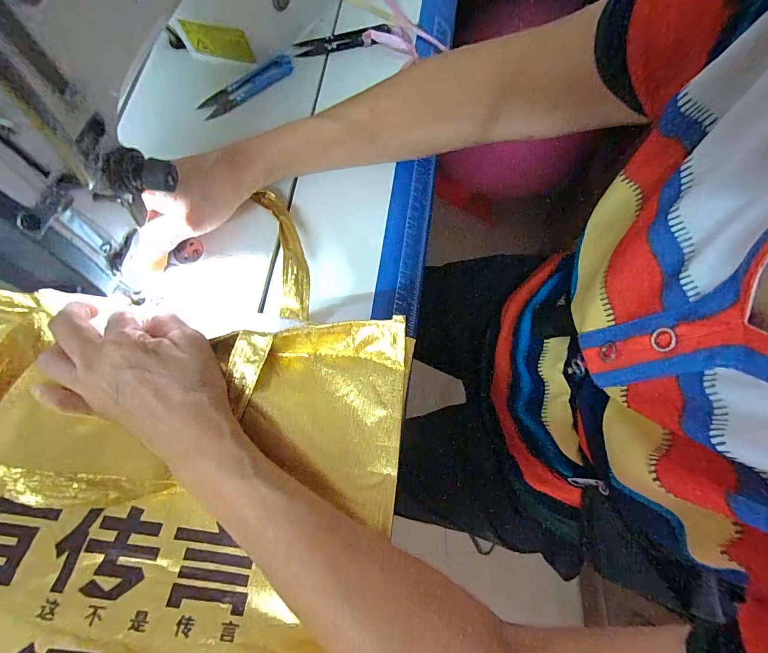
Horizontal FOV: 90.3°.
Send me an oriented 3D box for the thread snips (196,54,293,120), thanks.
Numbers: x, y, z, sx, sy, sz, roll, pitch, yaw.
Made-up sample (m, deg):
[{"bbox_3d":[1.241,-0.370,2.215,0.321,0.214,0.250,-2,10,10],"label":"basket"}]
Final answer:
[{"bbox_3d":[-0.135,-0.239,0.380,0.102,0.005,0.026,-40,75,-11],"label":"thread snips"}]

